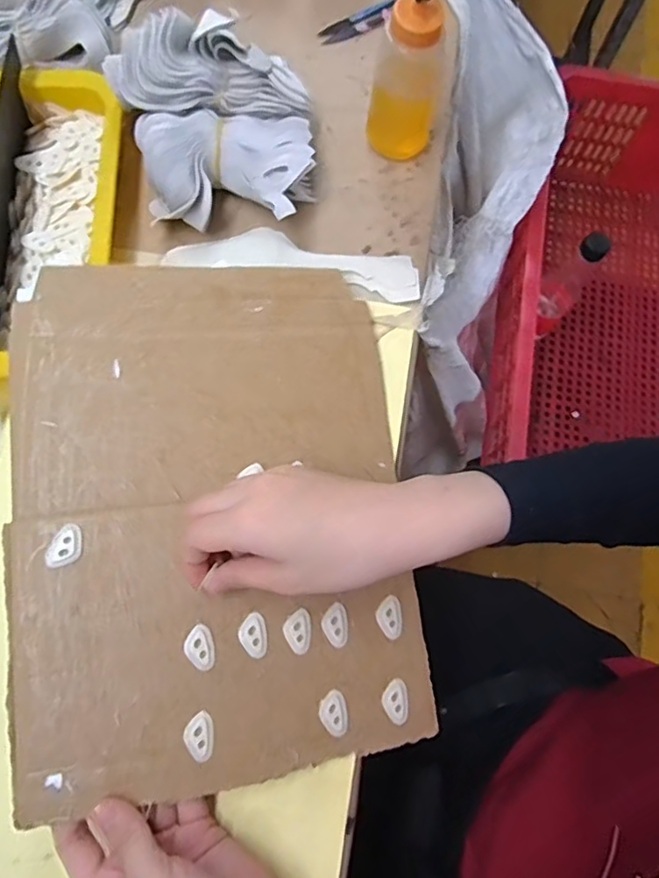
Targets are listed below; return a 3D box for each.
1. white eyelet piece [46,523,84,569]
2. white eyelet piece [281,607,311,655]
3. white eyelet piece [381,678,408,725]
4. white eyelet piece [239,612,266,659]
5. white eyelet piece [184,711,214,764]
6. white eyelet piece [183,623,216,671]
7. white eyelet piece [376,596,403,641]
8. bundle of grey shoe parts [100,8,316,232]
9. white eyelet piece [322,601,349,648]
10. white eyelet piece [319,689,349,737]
[{"bbox_3d":[-0.153,0.062,0.337,0.017,0.007,0.026,4,74,-1],"label":"white eyelet piece"},{"bbox_3d":[-0.018,0.119,0.357,0.018,0.004,0.024,-22,76,-8],"label":"white eyelet piece"},{"bbox_3d":[0.041,0.163,0.360,0.016,0.004,0.025,-3,74,-3],"label":"white eyelet piece"},{"bbox_3d":[-0.046,0.119,0.350,0.015,0.004,0.025,-13,75,-6],"label":"white eyelet piece"},{"bbox_3d":[-0.074,0.170,0.330,0.015,0.004,0.026,-8,74,-4],"label":"white eyelet piece"},{"bbox_3d":[-0.076,0.123,0.342,0.016,0.004,0.025,-18,75,-7],"label":"white eyelet piece"},{"bbox_3d":[0.039,0.115,0.374,0.017,0.004,0.026,-7,74,-4],"label":"white eyelet piece"},{"bbox_3d":[-0.086,-0.244,0.435,0.143,0.070,0.164,-4,74,-3],"label":"bundle of grey shoe parts"},{"bbox_3d":[0.004,0.117,0.363,0.016,0.004,0.025,-19,75,-7],"label":"white eyelet piece"},{"bbox_3d":[0.003,0.166,0.351,0.017,0.005,0.025,-12,74,-5],"label":"white eyelet piece"}]

